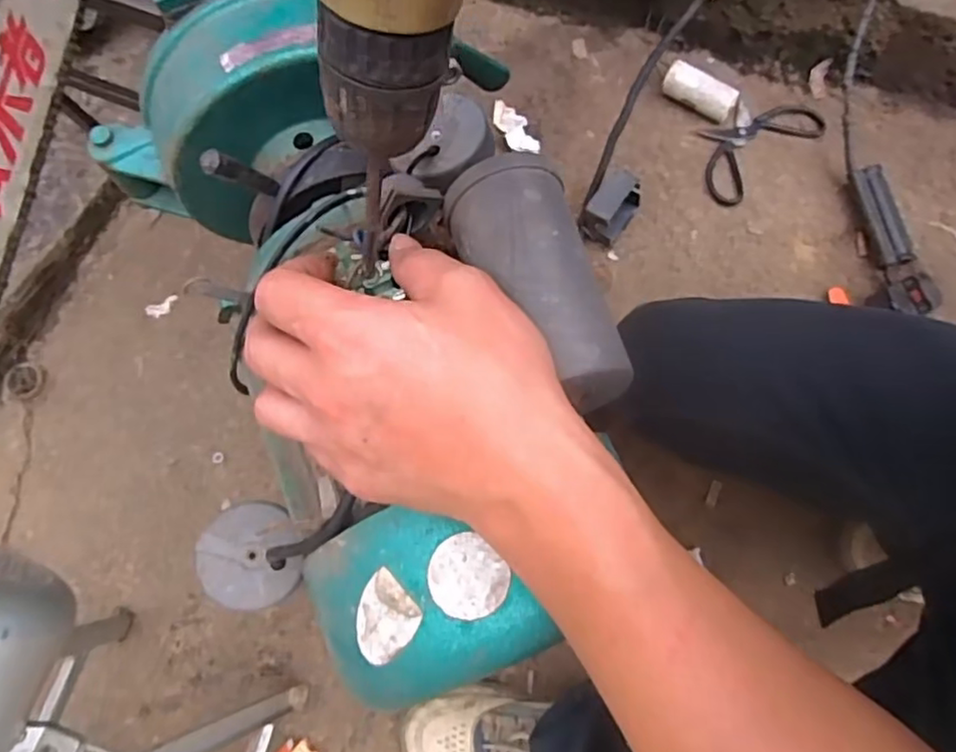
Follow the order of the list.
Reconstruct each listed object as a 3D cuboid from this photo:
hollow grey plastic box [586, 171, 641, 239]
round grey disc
[{"bbox_3d":[0.175,-0.221,0.847,0.046,0.054,0.089,33,69,12],"label":"hollow grey plastic box"},{"bbox_3d":[-0.116,0.091,0.336,0.049,0.011,0.052,-2,66,-3],"label":"round grey disc"}]

